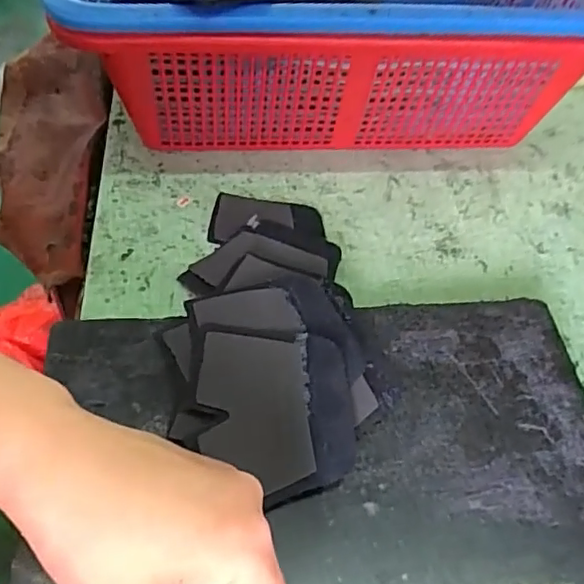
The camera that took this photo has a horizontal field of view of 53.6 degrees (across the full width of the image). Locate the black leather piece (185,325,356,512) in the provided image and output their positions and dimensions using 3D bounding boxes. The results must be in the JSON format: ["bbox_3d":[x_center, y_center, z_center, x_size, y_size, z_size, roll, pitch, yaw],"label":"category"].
[{"bbox_3d":[-0.010,0.058,0.290,0.080,0.008,0.087,1,60,-2],"label":"black leather piece"}]

